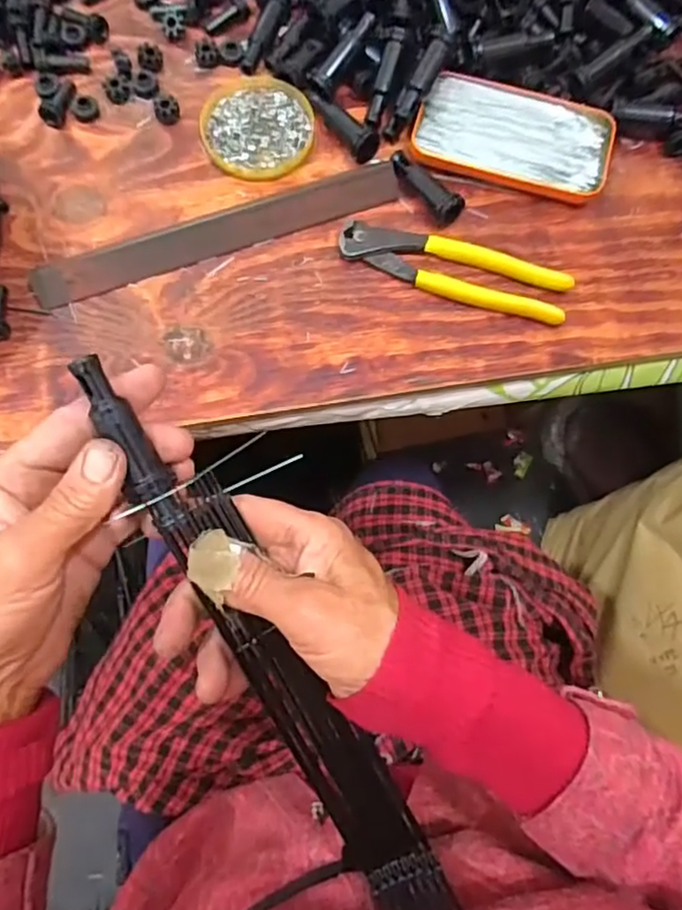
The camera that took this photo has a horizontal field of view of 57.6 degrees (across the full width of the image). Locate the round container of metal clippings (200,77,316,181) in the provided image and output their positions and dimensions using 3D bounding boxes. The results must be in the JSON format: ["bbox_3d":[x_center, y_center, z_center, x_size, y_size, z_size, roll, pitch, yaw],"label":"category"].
[{"bbox_3d":[-0.063,-0.252,0.476,0.083,0.011,0.091,1,75,-2],"label":"round container of metal clippings"}]

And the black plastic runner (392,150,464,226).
[{"bbox_3d":[0.061,-0.201,0.453,0.021,0.019,0.070,-37,79,-11],"label":"black plastic runner"}]

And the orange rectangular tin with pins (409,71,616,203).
[{"bbox_3d":[0.129,-0.241,0.464,0.142,0.015,0.077,14,75,2],"label":"orange rectangular tin with pins"}]

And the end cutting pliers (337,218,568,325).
[{"bbox_3d":[0.080,-0.132,0.443,0.163,0.014,0.036,16,75,2],"label":"end cutting pliers"}]

